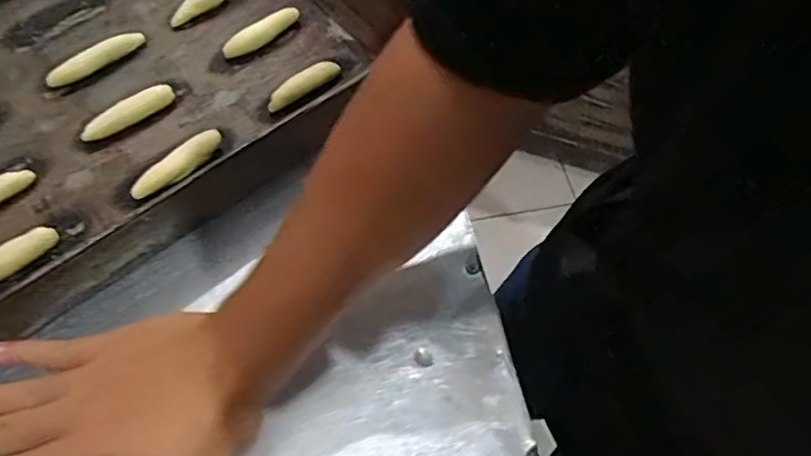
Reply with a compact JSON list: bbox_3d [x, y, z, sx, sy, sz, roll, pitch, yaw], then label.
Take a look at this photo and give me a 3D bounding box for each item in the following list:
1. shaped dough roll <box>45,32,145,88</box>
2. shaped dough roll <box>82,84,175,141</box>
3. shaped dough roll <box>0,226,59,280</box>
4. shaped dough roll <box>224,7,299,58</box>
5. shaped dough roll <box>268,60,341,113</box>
[{"bbox_3d":[-0.237,-0.131,0.481,0.077,0.017,0.012,-34,68,-20],"label":"shaped dough roll"},{"bbox_3d":[-0.201,-0.083,0.456,0.069,0.011,0.015,-36,68,-21],"label":"shaped dough roll"},{"bbox_3d":[-0.253,0.021,0.397,0.065,0.010,0.019,-36,68,-21],"label":"shaped dough roll"},{"bbox_3d":[-0.115,-0.156,0.501,0.069,0.013,0.014,-36,68,-21],"label":"shaped dough roll"},{"bbox_3d":[-0.078,-0.108,0.475,0.063,0.012,0.017,-35,68,-20],"label":"shaped dough roll"}]

